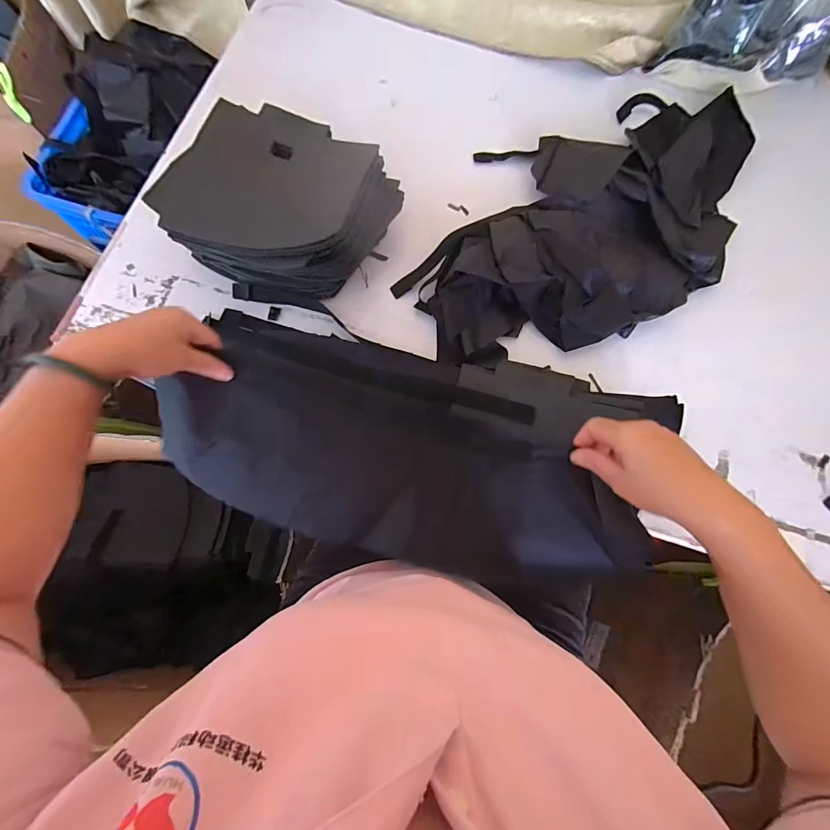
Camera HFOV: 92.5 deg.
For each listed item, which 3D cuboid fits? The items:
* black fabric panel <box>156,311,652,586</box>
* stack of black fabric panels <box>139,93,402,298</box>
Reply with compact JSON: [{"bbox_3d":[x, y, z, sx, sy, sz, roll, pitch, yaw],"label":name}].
[{"bbox_3d":[-0.015,0.047,0.425,0.502,0.063,0.203,19,76,4],"label":"black fabric panel"},{"bbox_3d":[-0.164,-0.266,0.519,0.241,0.111,0.192,21,76,5],"label":"stack of black fabric panels"}]

